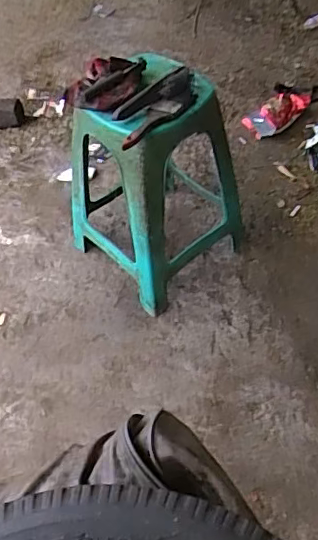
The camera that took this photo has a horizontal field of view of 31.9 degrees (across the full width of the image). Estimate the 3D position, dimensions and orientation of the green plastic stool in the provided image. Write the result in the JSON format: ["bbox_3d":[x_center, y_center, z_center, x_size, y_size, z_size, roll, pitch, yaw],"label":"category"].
[{"bbox_3d":[-0.016,-0.225,1.303,0.353,0.478,0.351,37,63,27],"label":"green plastic stool"}]

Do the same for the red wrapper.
[{"bbox_3d":[0.374,-0.489,1.725,0.220,0.075,0.088,-27,54,1],"label":"red wrapper"}]

